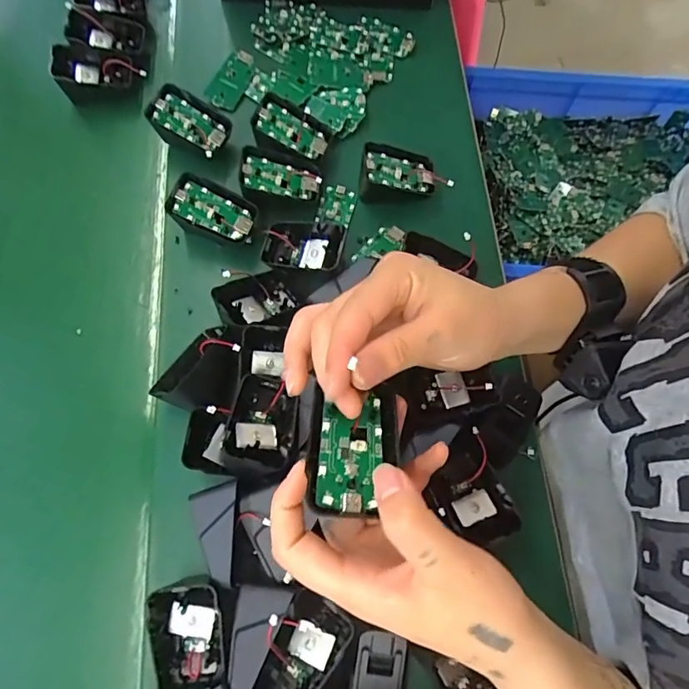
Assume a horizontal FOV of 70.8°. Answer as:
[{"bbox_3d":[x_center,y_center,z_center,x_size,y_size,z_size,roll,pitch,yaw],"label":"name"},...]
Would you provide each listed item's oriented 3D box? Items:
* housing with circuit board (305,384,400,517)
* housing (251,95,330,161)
[{"bbox_3d":[0.004,0.046,0.234,0.042,0.009,0.067,12,58,-8],"label":"housing with circuit board"},{"bbox_3d":[-0.046,-0.194,0.442,0.064,0.034,0.044,16,72,6],"label":"housing"}]

